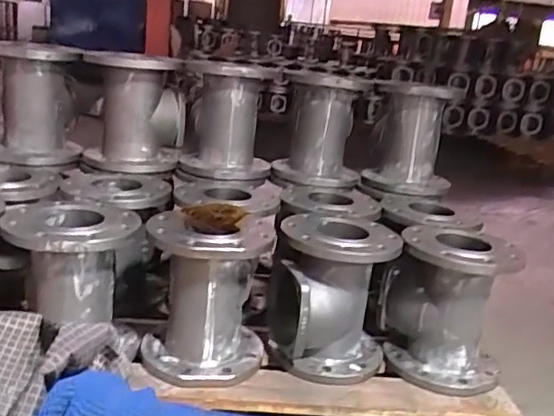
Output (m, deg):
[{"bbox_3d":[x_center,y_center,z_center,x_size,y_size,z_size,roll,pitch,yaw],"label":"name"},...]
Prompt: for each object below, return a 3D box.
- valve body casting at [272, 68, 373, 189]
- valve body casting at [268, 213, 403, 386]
[{"bbox_3d":[0.102,-0.190,1.397,0.188,0.252,0.228,5,16,-3],"label":"valve body casting"},{"bbox_3d":[0.100,0.156,1.078,0.198,0.245,0.204,5,16,-4],"label":"valve body casting"}]

